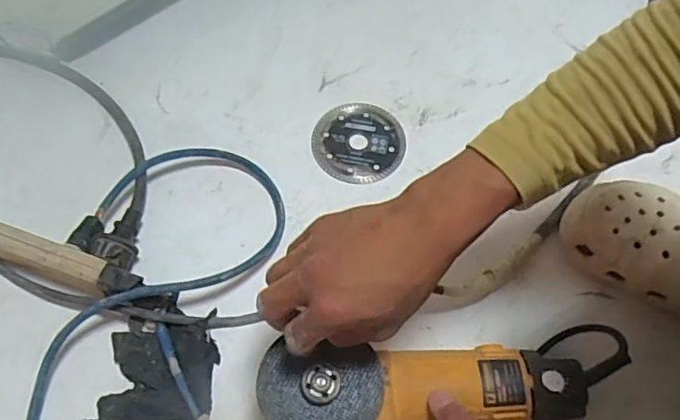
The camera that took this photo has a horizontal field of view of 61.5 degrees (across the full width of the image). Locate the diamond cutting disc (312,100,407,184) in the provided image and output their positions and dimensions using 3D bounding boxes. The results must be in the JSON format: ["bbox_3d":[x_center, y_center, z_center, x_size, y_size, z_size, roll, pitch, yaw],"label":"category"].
[{"bbox_3d":[0.020,-0.072,0.611,0.096,0.008,0.096,1,66,-1],"label":"diamond cutting disc"}]

